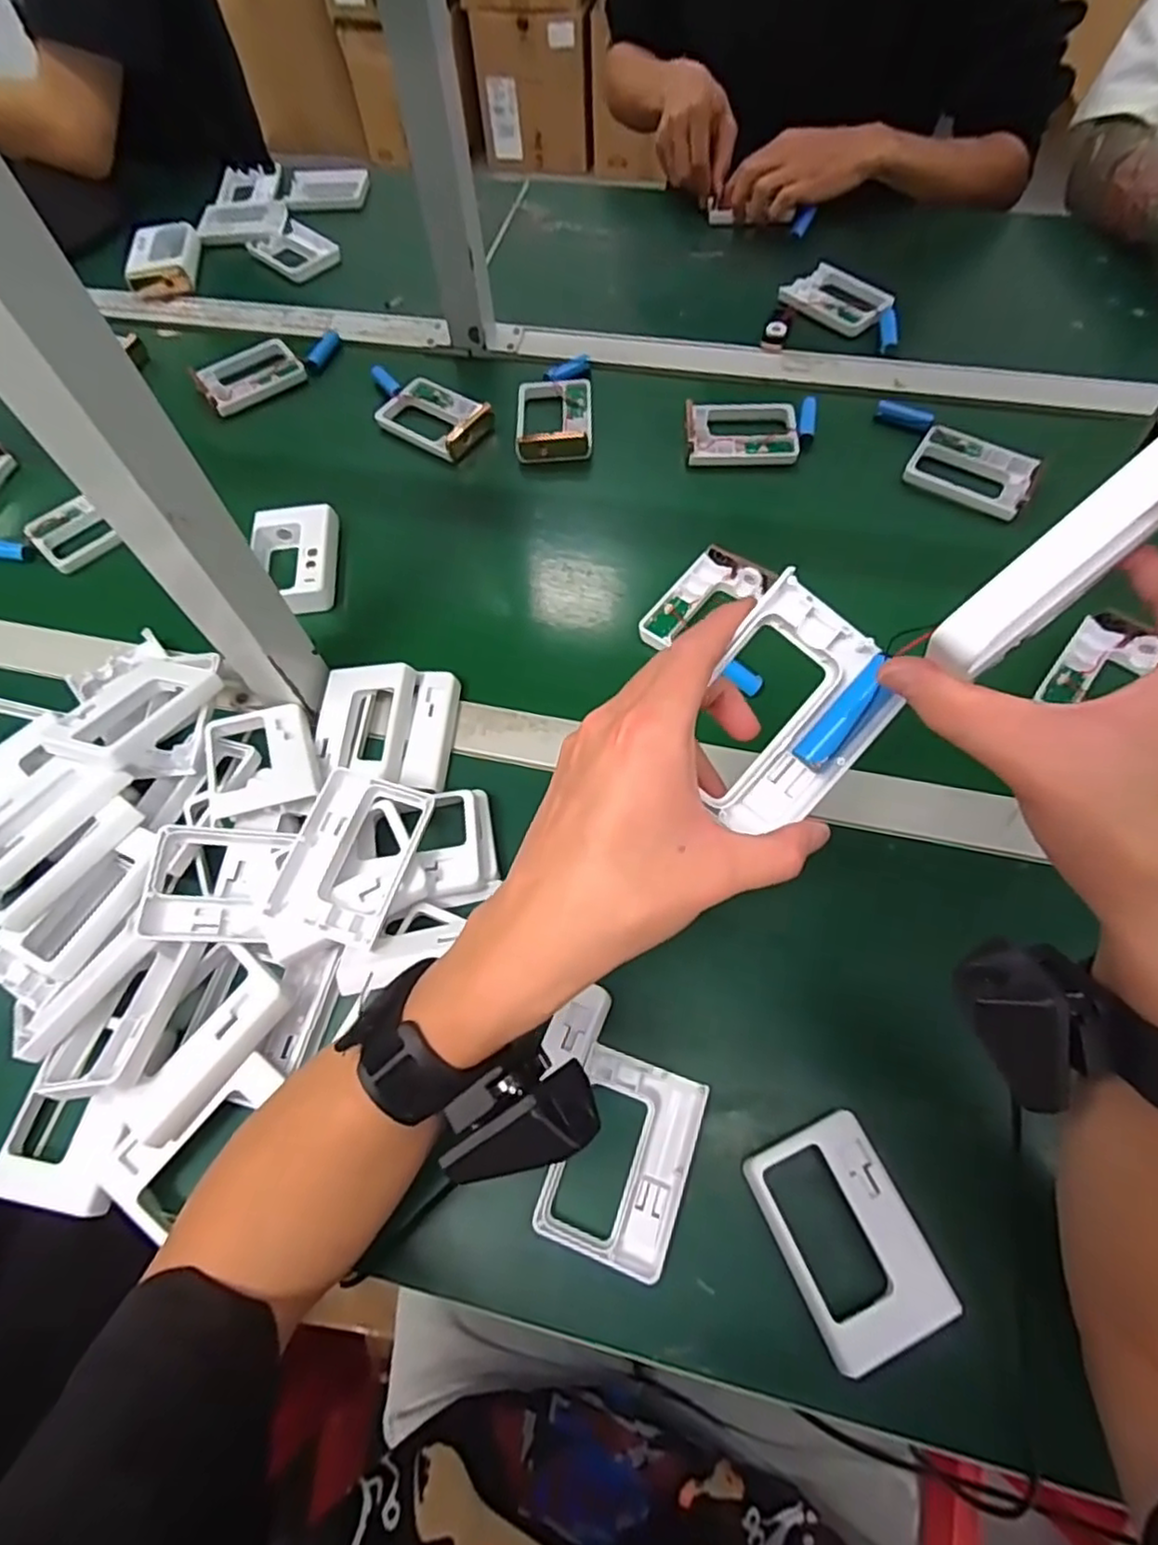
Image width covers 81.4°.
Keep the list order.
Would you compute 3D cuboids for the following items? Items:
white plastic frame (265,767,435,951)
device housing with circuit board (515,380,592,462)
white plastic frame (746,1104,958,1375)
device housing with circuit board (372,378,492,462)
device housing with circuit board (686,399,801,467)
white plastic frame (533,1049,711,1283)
[{"bbox_3d":[-0.128,0.047,0.386,0.066,0.017,0.093,15,69,13],"label":"white plastic frame"},{"bbox_3d":[-0.022,-0.330,0.619,0.069,0.015,0.106,0,62,2],"label":"device housing with circuit board"},{"bbox_3d":[0.131,0.228,0.333,0.065,0.019,0.094,-21,63,-9],"label":"white plastic frame"},{"bbox_3d":[-0.134,-0.337,0.628,0.101,0.020,0.070,33,68,18],"label":"device housing with circuit board"},{"bbox_3d":[0.145,-0.305,0.602,0.097,0.019,0.070,1,68,3],"label":"device housing with circuit board"},{"bbox_3d":[0.024,0.202,0.354,0.066,0.015,0.093,18,65,11],"label":"white plastic frame"}]

